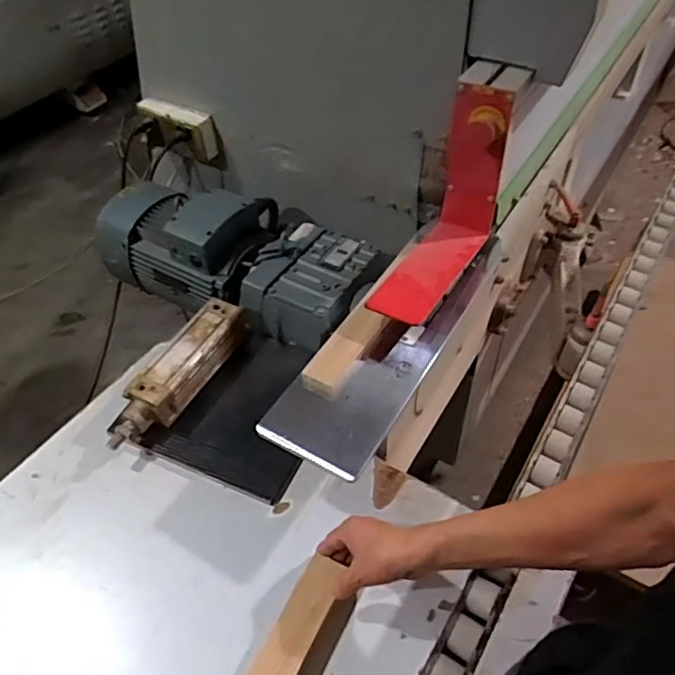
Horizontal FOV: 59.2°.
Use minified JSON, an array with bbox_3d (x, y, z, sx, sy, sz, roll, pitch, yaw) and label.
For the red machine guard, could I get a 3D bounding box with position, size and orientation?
[{"bbox_3d":[0.135,-0.160,0.770,0.085,0.218,0.261,20,51,20],"label":"red machine guard"}]

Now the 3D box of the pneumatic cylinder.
[{"bbox_3d":[-0.229,0.057,0.876,0.067,0.073,0.275,21,52,21],"label":"pneumatic cylinder"}]

